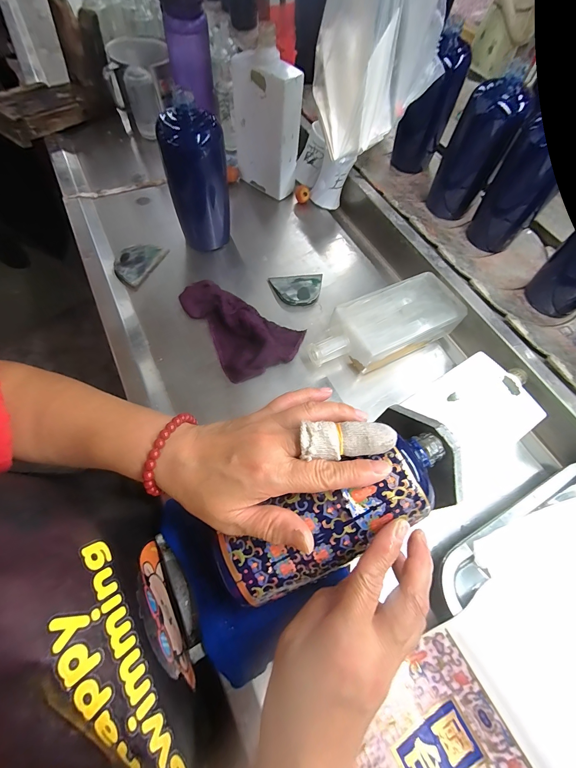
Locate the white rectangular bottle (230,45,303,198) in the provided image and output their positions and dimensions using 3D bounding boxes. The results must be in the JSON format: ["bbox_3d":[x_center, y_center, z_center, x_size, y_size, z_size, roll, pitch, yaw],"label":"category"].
[{"bbox_3d":[-0.034,-0.419,0.517,0.109,0.188,0.060,37,70,15],"label":"white rectangular bottle"}]

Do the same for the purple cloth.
[{"bbox_3d":[-0.069,-0.092,0.430,0.113,0.027,0.178,-34,70,-16],"label":"purple cloth"}]

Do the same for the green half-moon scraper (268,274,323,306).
[{"bbox_3d":[0.015,-0.145,0.477,0.079,0.012,0.058,-6,65,-4],"label":"green half-moon scraper"}]

